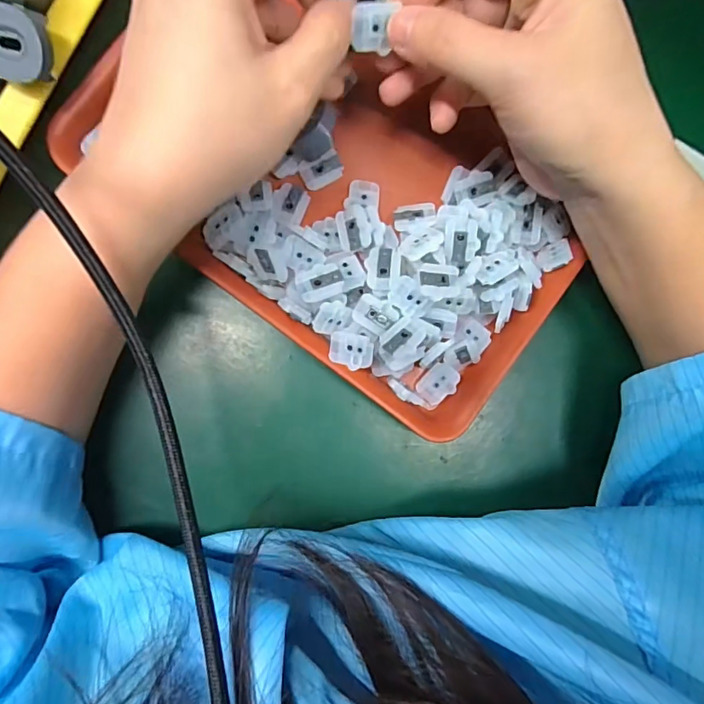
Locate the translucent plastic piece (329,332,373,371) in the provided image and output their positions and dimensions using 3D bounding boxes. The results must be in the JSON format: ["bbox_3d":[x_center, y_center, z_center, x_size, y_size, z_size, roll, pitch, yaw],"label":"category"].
[{"bbox_3d":[0.000,-0.001,0.235,0.021,0.005,0.017,11,89,-7],"label":"translucent plastic piece"}]

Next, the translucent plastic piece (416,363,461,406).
[{"bbox_3d":[0.046,0.017,0.254,0.016,0.006,0.022,44,85,-6],"label":"translucent plastic piece"}]

